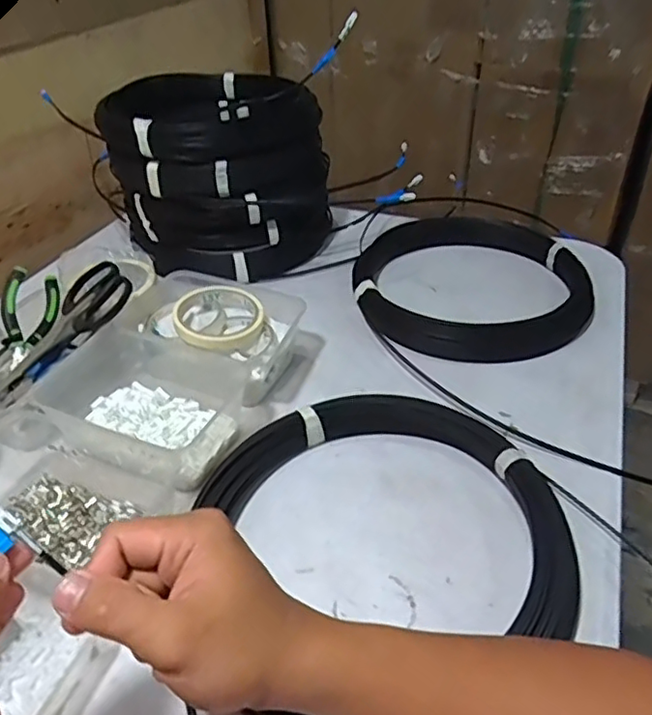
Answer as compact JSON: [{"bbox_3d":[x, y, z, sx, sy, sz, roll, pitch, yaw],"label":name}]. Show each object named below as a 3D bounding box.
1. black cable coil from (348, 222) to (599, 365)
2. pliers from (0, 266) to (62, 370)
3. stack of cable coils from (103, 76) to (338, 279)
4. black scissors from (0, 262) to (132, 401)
[{"bbox_3d":[0.176,-0.092,0.744,0.292,0.051,0.261,14,41,21],"label":"black cable coil"},{"bbox_3d":[-0.312,-0.042,0.627,0.056,0.018,0.105,19,70,-41],"label":"pliers"},{"bbox_3d":[-0.138,-0.245,0.827,0.256,0.213,0.262,8,38,13],"label":"stack of cable coils"},{"bbox_3d":[-0.268,-0.026,0.606,0.170,0.022,0.060,-45,54,-1],"label":"black scissors"}]

